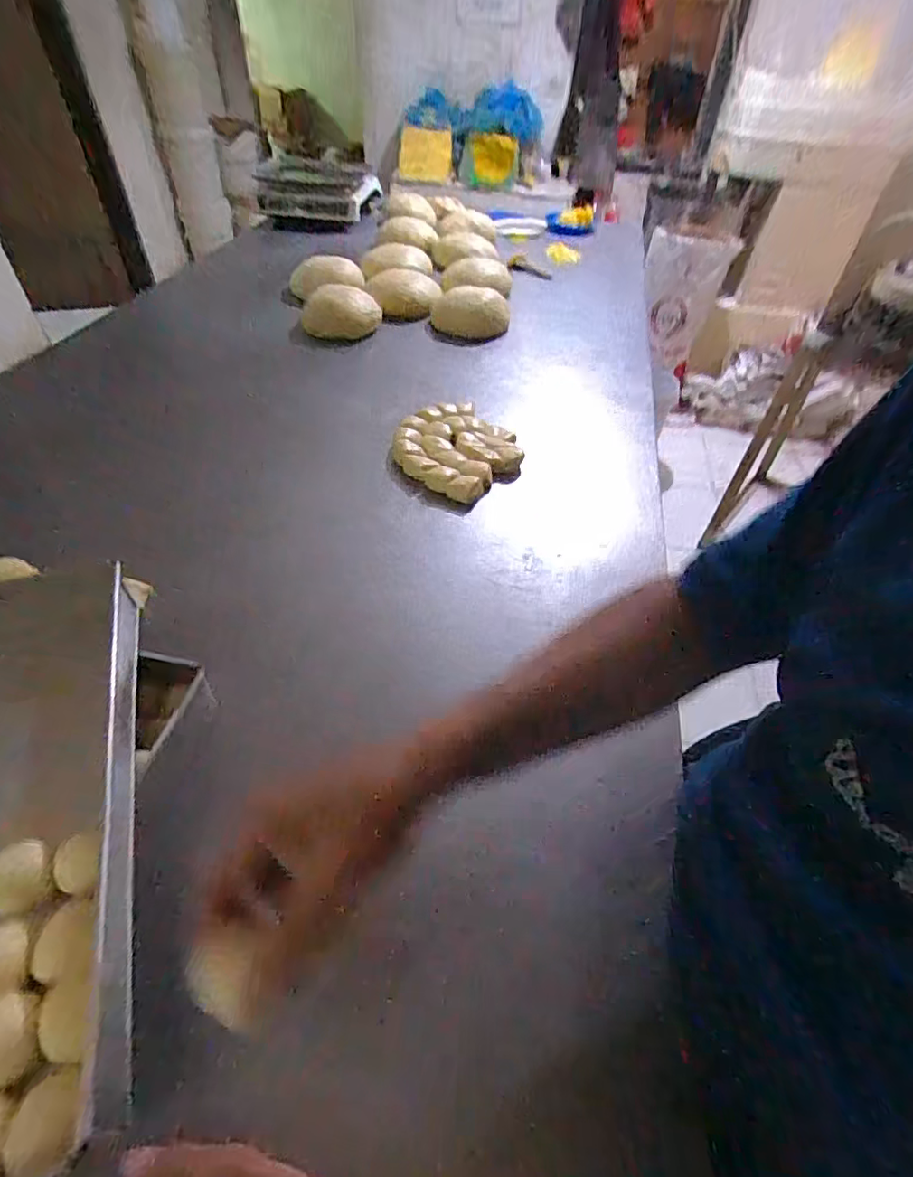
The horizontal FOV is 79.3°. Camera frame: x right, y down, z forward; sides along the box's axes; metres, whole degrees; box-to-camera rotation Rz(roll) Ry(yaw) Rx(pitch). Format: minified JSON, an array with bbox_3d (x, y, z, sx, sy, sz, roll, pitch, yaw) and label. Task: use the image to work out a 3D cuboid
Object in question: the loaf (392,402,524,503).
[{"bbox_3d":[0.004,-0.215,0.834,0.179,0.035,0.184,2,46,-2],"label":"loaf"}]

